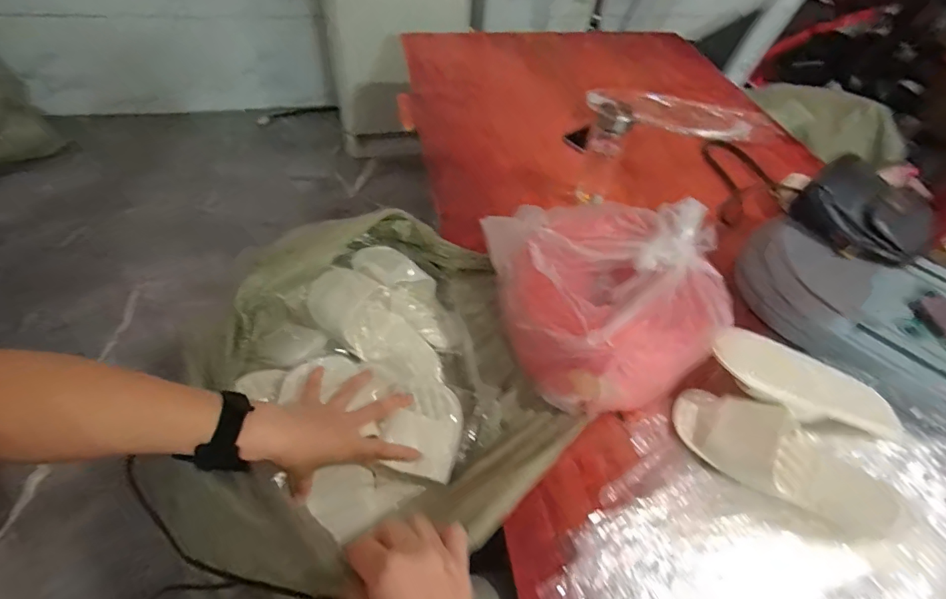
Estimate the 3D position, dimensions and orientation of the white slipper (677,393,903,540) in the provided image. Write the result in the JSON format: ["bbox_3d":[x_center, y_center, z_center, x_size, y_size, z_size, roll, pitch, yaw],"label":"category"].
[{"bbox_3d":[0.376,0.190,0.566,0.247,0.063,0.105,33,54,22],"label":"white slipper"}]

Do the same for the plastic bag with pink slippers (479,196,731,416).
[{"bbox_3d":[0.194,-0.009,0.655,0.296,0.157,0.276,-9,51,-8],"label":"plastic bag with pink slippers"}]

